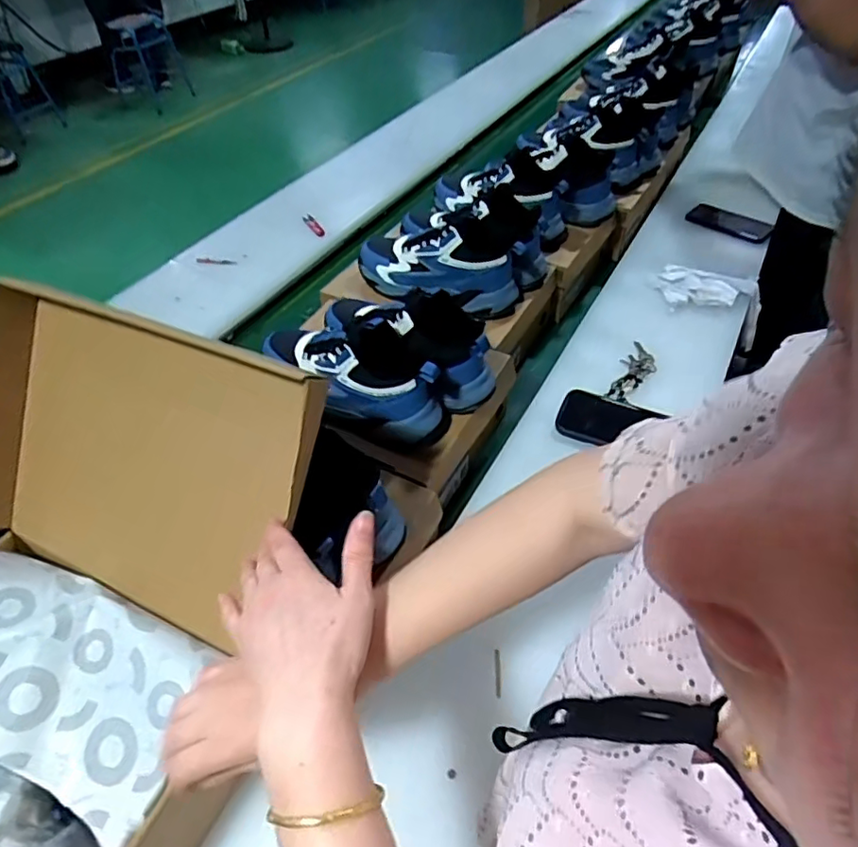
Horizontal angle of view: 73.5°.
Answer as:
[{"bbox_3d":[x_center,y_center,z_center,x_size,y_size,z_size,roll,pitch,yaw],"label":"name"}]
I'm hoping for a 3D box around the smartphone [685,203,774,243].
[{"bbox_3d":[0.641,-0.430,1.226,0.167,0.013,0.088,25,53,18],"label":"smartphone"}]

